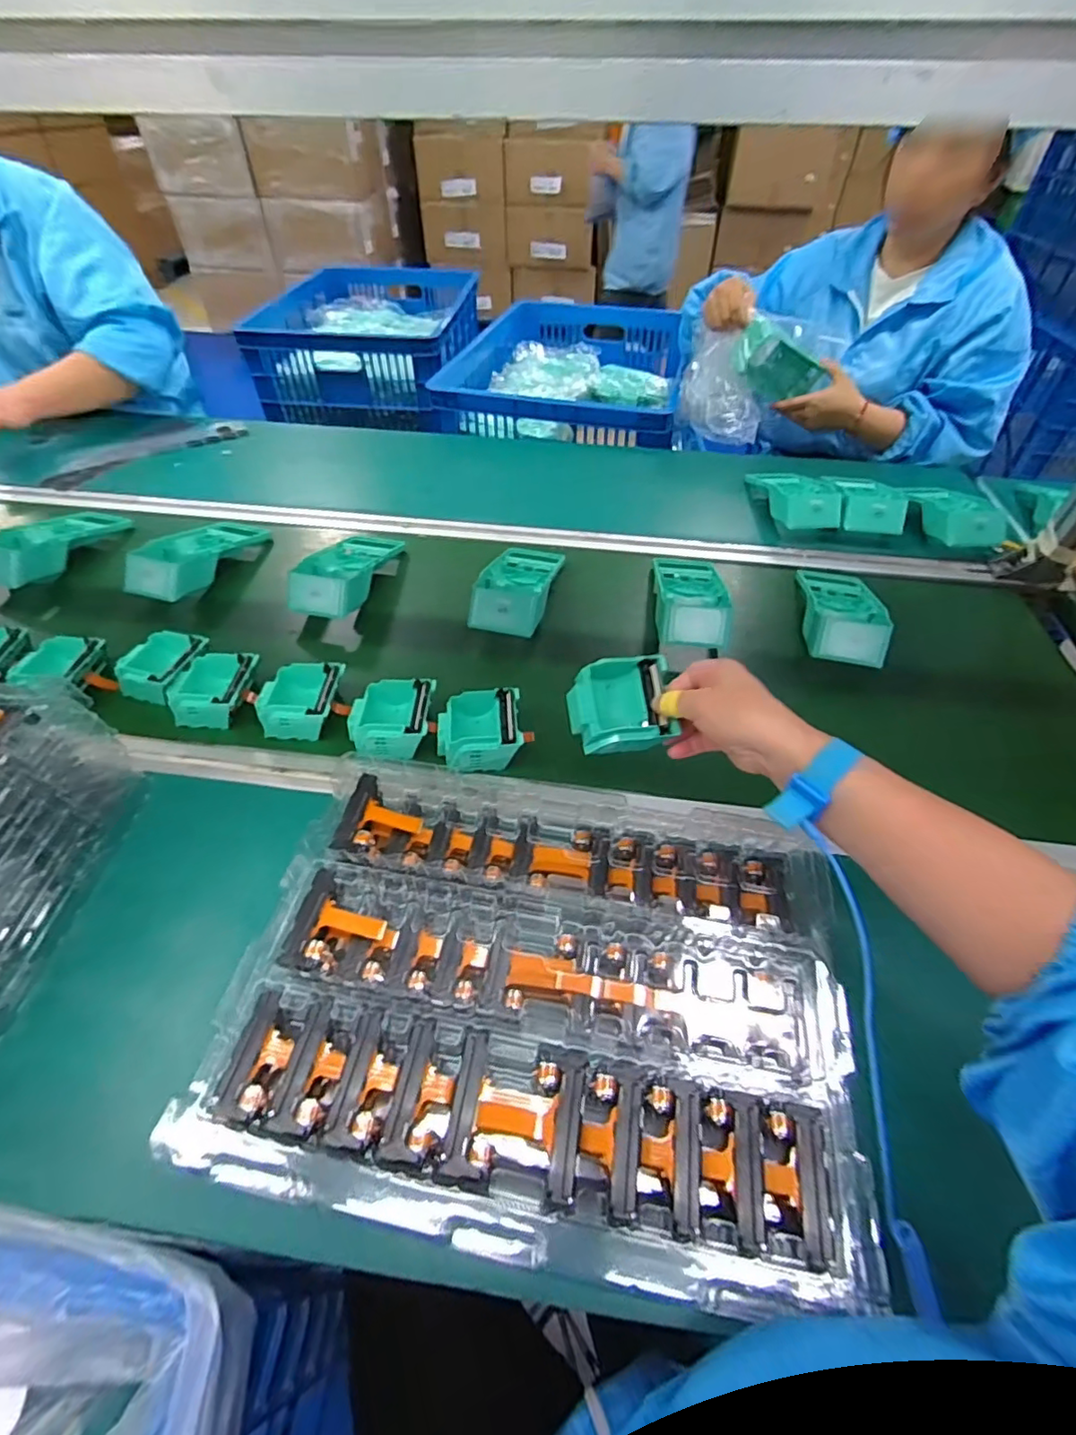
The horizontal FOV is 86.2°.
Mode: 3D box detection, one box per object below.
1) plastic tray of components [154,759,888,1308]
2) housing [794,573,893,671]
[{"bbox_3d":[0.004,0.169,0.385,0.383,0.035,0.274,7,50,6],"label":"plastic tray of components"},{"bbox_3d":[0.373,-0.139,0.710,0.092,0.048,0.207,12,51,10],"label":"housing"}]

